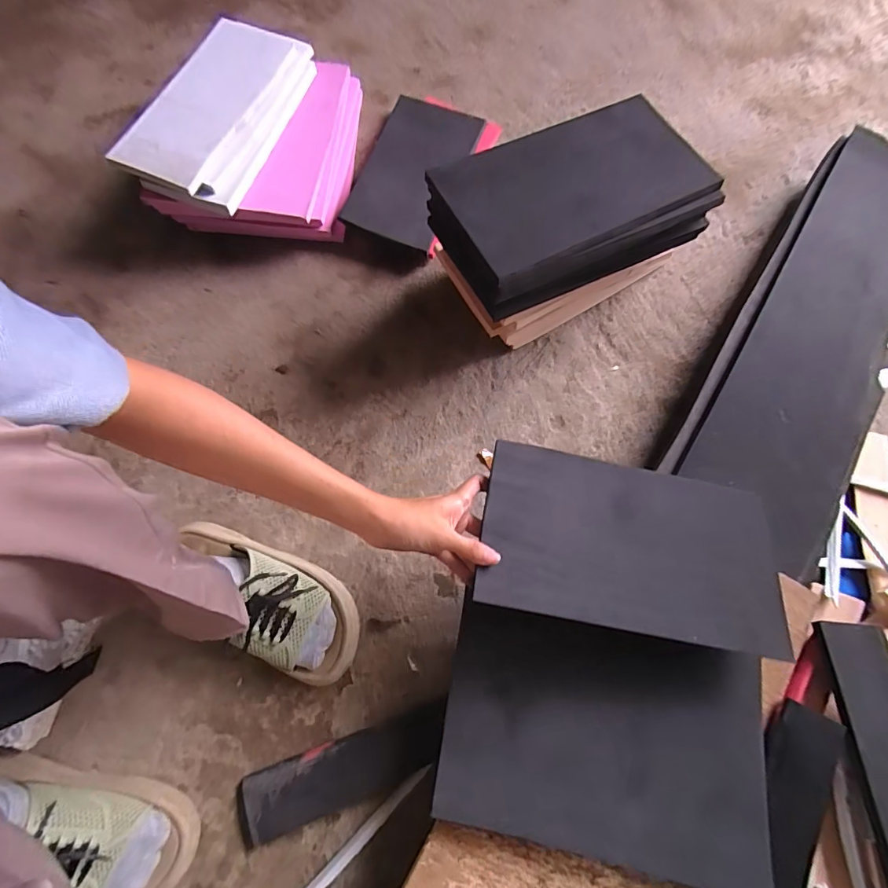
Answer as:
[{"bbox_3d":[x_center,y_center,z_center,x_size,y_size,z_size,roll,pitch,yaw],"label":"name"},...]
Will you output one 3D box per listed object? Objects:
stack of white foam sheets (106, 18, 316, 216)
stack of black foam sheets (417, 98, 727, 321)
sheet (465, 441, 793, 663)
[{"bbox_3d":[-0.301,-0.457,0.617,0.155,0.044,0.304,17,71,3],"label":"stack of white foam sheets"},{"bbox_3d":[0.140,-0.265,0.514,0.280,0.091,0.154,-24,74,-10],"label":"stack of black foam sheets"},{"bbox_3d":[0.179,0.094,0.418,0.286,0.012,0.147,11,68,-4],"label":"sheet"}]

